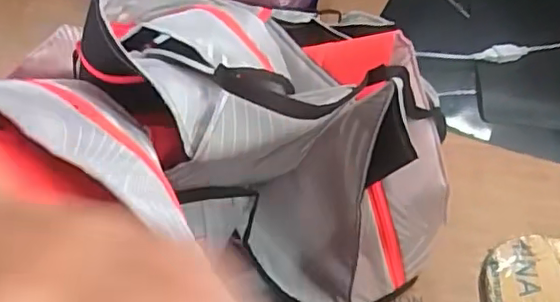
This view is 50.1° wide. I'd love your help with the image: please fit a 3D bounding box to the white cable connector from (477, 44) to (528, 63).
[{"bbox_3d":[0.314,-0.135,0.845,0.081,0.021,0.020,-14,49,-12],"label":"white cable connector"}]

